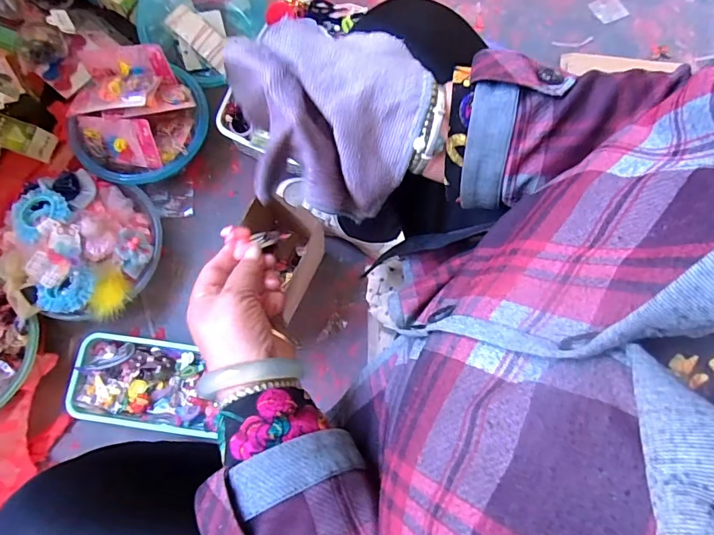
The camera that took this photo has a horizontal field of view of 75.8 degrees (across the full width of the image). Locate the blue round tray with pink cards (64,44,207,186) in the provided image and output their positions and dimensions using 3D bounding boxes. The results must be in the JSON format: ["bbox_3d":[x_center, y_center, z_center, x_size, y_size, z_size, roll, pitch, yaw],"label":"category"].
[{"bbox_3d":[-0.364,-0.243,0.766,0.201,0.115,0.214,11,76,0],"label":"blue round tray with pink cards"}]

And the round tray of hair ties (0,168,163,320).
[{"bbox_3d":[-0.423,-0.029,0.710,0.211,0.106,0.243,37,76,8],"label":"round tray of hair ties"}]

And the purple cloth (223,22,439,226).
[{"bbox_3d":[-0.029,-0.105,0.336,0.140,0.128,0.040,14,31,-5],"label":"purple cloth"}]

